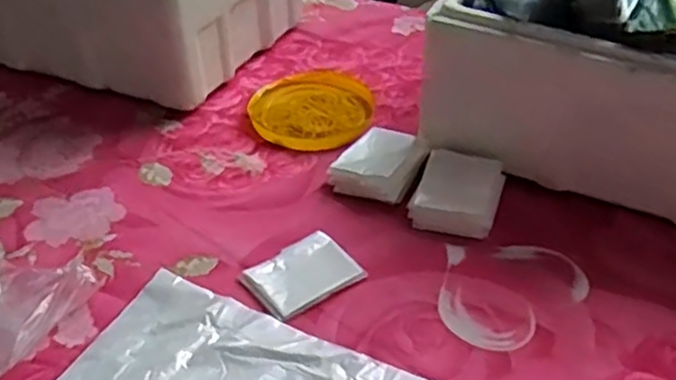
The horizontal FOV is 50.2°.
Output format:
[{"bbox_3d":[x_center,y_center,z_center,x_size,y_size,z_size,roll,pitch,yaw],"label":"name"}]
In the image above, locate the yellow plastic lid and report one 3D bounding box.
[{"bbox_3d":[-0.026,-0.096,0.808,0.130,0.017,0.143,-2,38,2],"label":"yellow plastic lid"}]

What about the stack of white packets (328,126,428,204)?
[{"bbox_3d":[0.043,-0.025,0.688,0.072,0.030,0.089,24,46,30],"label":"stack of white packets"}]

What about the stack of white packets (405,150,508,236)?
[{"bbox_3d":[0.111,0.002,0.664,0.075,0.033,0.086,11,41,18],"label":"stack of white packets"}]

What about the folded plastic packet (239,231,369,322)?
[{"bbox_3d":[-0.029,0.070,0.601,0.089,0.007,0.067,-28,45,-28],"label":"folded plastic packet"}]

